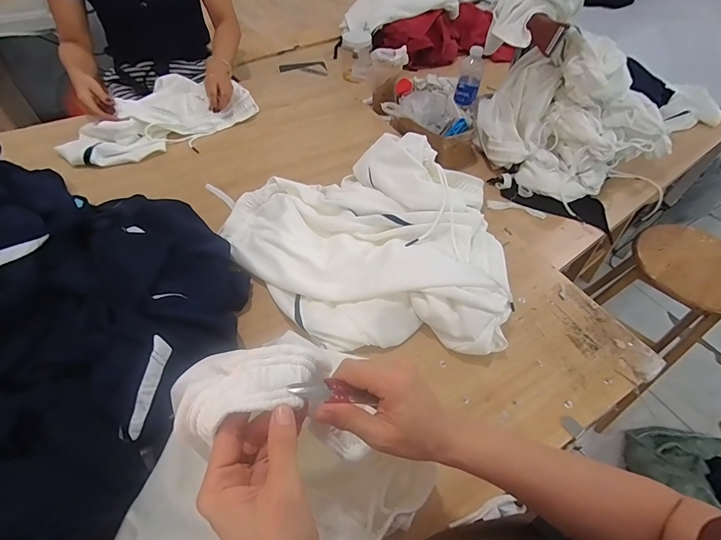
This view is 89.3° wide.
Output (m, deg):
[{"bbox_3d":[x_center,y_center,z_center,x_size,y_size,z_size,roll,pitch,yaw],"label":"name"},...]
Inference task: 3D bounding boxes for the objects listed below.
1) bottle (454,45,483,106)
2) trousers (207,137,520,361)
[{"bbox_3d":[0.283,-0.493,0.949,0.057,0.148,0.060,14,53,8],"label":"bottle"},{"bbox_3d":[-0.001,-0.068,0.661,0.533,0.107,0.404,13,54,8],"label":"trousers"}]

